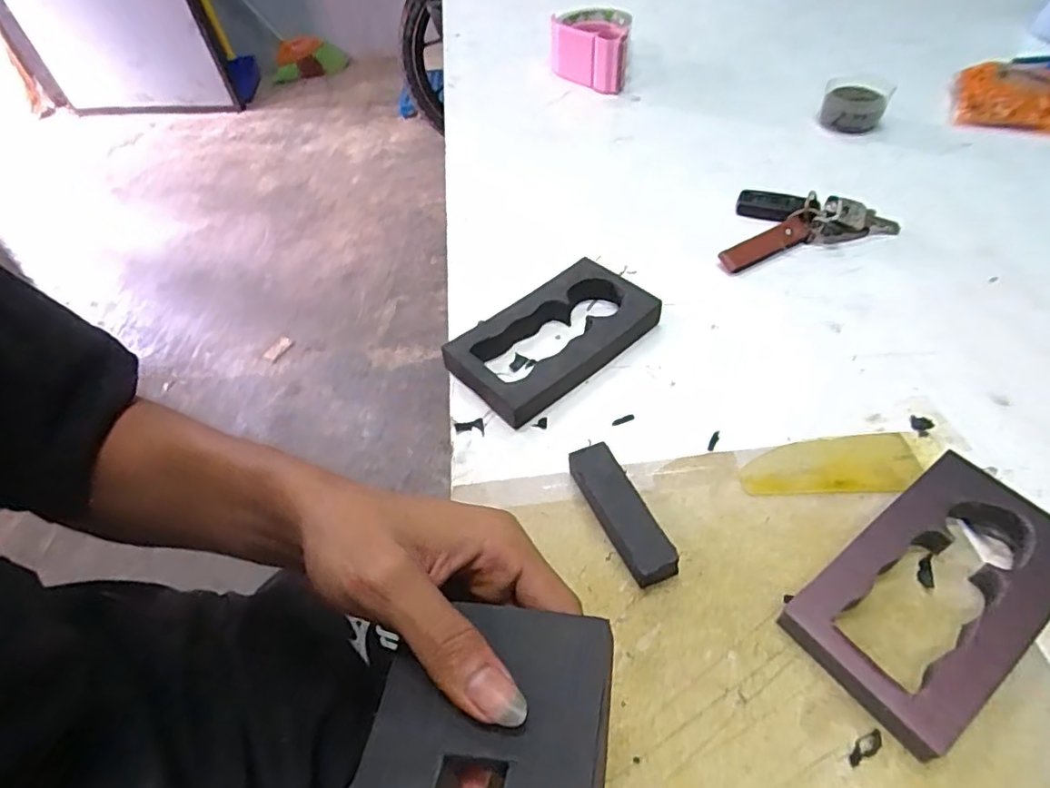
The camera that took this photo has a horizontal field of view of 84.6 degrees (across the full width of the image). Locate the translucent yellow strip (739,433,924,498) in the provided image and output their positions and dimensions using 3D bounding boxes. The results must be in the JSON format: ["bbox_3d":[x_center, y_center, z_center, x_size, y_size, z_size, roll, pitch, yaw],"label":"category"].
[{"bbox_3d":[0.181,0.043,0.345,0.101,0.005,0.040,-3,51,2],"label":"translucent yellow strip"}]

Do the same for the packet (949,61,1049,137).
[{"bbox_3d":[0.489,-0.272,0.537,0.154,0.038,0.087,11,53,13],"label":"packet"}]

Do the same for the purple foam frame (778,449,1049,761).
[{"bbox_3d":[0.203,0.096,0.285,0.140,0.026,0.077,-32,56,-20],"label":"purple foam frame"}]

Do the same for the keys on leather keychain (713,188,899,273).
[{"bbox_3d":[0.225,-0.151,0.490,0.149,0.024,0.077,-15,52,-7],"label":"keys on leather keychain"}]

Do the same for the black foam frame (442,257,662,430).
[{"bbox_3d":[0.021,-0.042,0.416,0.143,0.023,0.083,-35,57,-21],"label":"black foam frame"}]

